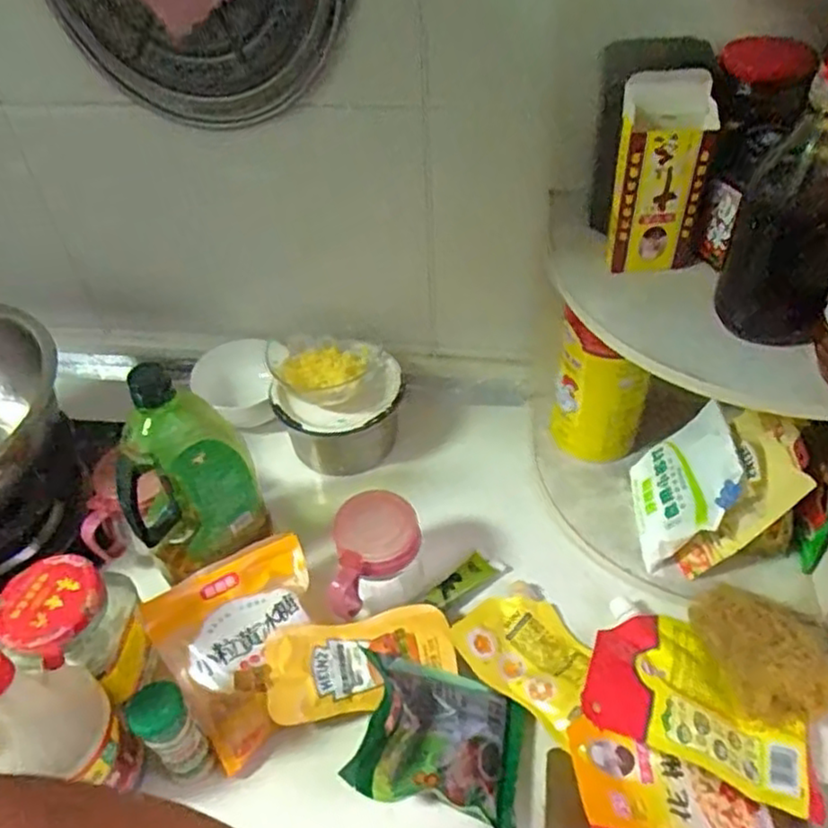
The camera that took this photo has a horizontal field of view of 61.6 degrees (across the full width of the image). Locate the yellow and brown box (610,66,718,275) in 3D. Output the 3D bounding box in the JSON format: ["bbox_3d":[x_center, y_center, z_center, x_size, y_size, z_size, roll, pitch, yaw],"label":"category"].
[{"bbox_3d":[0.183,-0.173,0.517,0.066,0.146,0.029,1,46,5],"label":"yellow and brown box"}]

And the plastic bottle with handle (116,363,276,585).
[{"bbox_3d":[-0.206,0.059,0.635,0.120,0.232,0.068,-26,50,-20],"label":"plastic bottle with handle"}]

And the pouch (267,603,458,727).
[{"bbox_3d":[-0.046,0.218,0.619,0.165,0.022,0.078,-11,60,-13],"label":"pouch"}]

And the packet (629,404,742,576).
[{"bbox_3d":[0.265,0.068,0.688,0.020,0.125,0.122,26,42,-24],"label":"packet"}]

